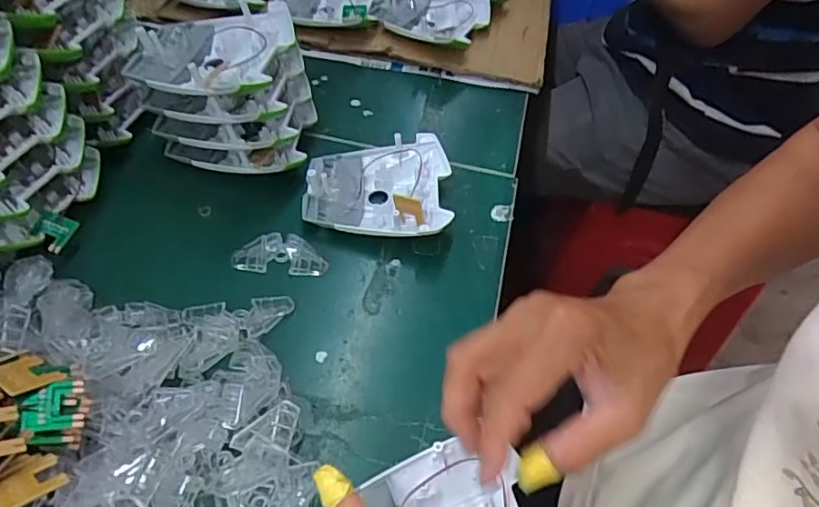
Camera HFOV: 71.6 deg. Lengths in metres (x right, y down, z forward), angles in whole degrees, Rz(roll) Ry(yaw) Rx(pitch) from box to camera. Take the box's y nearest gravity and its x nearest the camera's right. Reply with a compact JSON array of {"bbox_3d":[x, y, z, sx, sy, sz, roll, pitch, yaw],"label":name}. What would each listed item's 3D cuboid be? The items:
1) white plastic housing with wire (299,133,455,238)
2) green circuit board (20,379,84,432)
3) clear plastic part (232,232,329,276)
[{"bbox_3d":[-0.024,-0.051,0.435,0.107,0.028,0.092,4,51,-3],"label":"white plastic housing with wire"},{"bbox_3d":[-0.172,0.073,0.274,0.026,0.004,0.024,7,50,-38],"label":"green circuit board"},{"bbox_3d":[-0.091,0.000,0.404,0.065,0.007,0.029,7,51,-1],"label":"clear plastic part"}]

